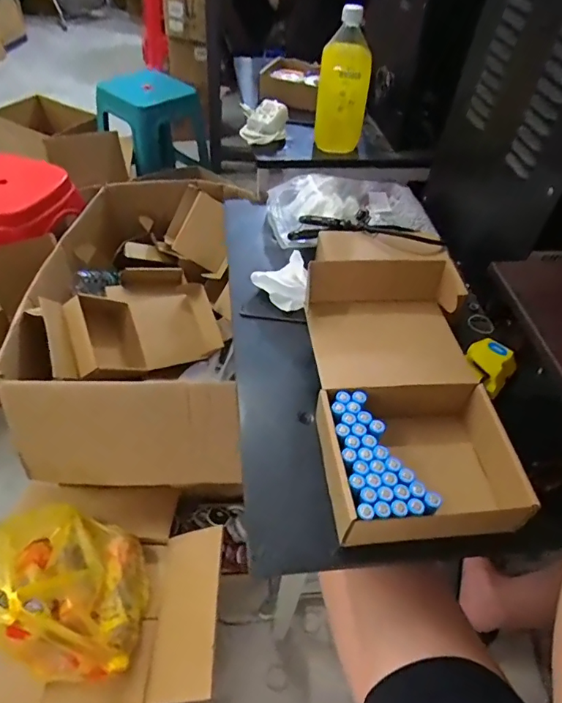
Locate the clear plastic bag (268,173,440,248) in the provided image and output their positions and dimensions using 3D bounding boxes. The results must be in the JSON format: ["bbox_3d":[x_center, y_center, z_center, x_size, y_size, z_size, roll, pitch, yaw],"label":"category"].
[{"bbox_3d":[0.108,-0.206,0.709,0.249,0.046,0.164,3,47,-5],"label":"clear plastic bag"}]

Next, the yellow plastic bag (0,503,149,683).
[{"bbox_3d":[-0.354,0.378,0.798,0.261,0.205,0.241,22,48,13],"label":"yellow plastic bag"}]

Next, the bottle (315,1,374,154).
[{"bbox_3d":[0.099,-0.418,0.760,0.077,0.206,0.063,7,47,-1],"label":"bottle"}]

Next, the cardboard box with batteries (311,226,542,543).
[{"bbox_3d":[0.120,0.026,0.495,0.178,0.095,0.323,0,47,-7],"label":"cardboard box with batteries"}]

